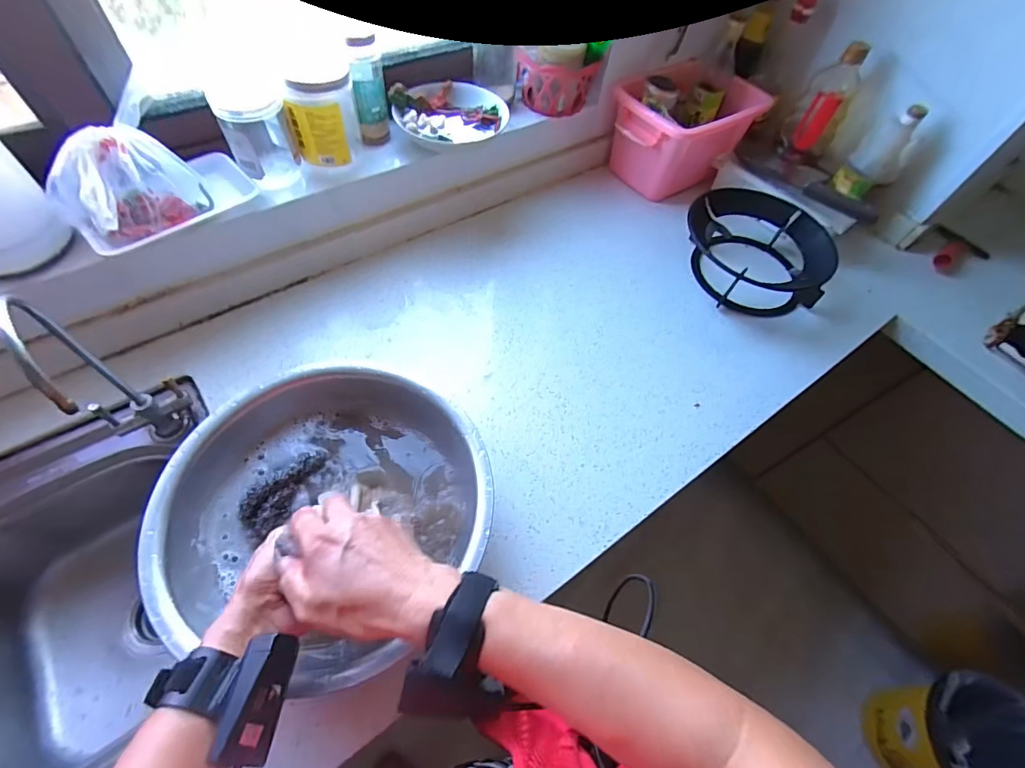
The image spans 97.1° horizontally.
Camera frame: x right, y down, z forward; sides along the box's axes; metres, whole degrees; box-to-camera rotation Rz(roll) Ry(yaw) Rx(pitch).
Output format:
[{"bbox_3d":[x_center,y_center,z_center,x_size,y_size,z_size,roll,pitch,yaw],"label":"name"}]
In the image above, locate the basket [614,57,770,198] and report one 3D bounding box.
[{"bbox_3d":[0.319,-0.474,0.865,0.254,0.167,0.155,-20,62,-15],"label":"basket"}]

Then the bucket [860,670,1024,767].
[{"bbox_3d":[0.992,0.799,1.004,0.312,0.270,0.257,19,60,7],"label":"bucket"}]

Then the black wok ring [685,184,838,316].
[{"bbox_3d":[0.418,-0.232,0.774,0.244,0.086,0.239,2,59,-3],"label":"black wok ring"}]

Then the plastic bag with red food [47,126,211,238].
[{"bbox_3d":[-0.450,-0.235,0.531,0.101,0.095,0.132,30,62,14],"label":"plastic bag with red food"}]

